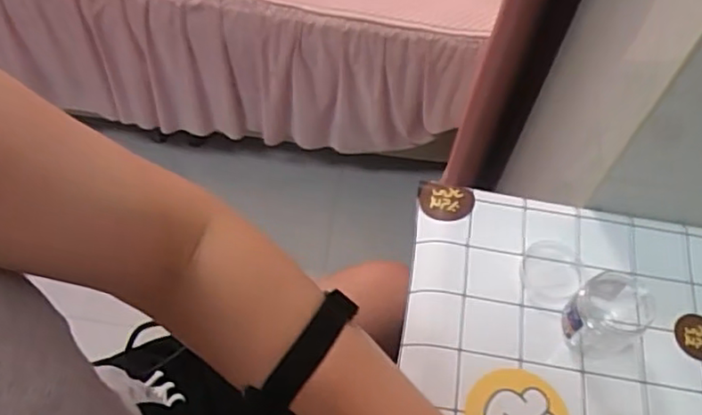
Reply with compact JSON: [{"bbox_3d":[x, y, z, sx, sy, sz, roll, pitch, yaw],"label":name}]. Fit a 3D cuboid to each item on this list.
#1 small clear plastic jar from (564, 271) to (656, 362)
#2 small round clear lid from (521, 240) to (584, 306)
[{"bbox_3d":[0.202,0.084,0.493,0.058,0.056,0.054,1,58,-2],"label":"small clear plastic jar"},{"bbox_3d":[0.171,0.056,0.535,0.049,0.007,0.059,26,60,12],"label":"small round clear lid"}]

